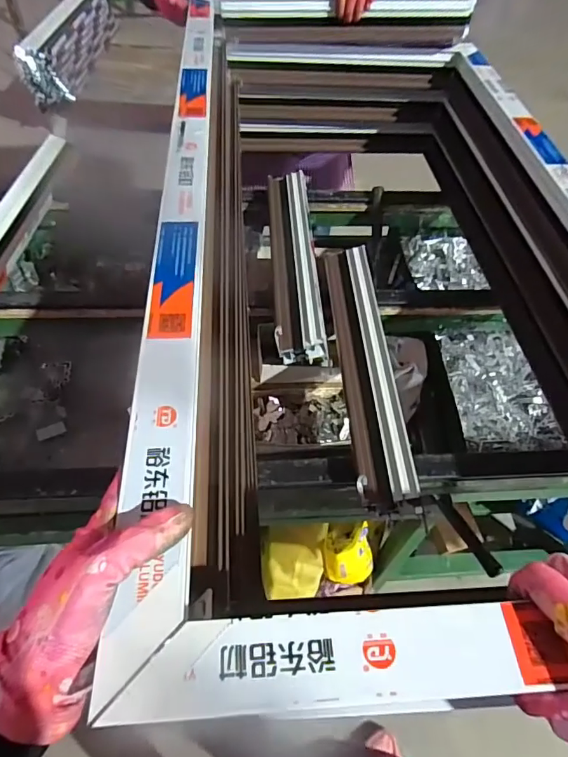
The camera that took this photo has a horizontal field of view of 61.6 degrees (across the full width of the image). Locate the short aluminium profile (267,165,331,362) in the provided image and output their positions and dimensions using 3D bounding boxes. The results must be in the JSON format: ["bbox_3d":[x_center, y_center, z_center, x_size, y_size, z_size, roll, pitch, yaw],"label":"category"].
[{"bbox_3d":[0.020,-0.227,0.883,0.088,0.039,0.508,-1,53,-3],"label":"short aluminium profile"}]

